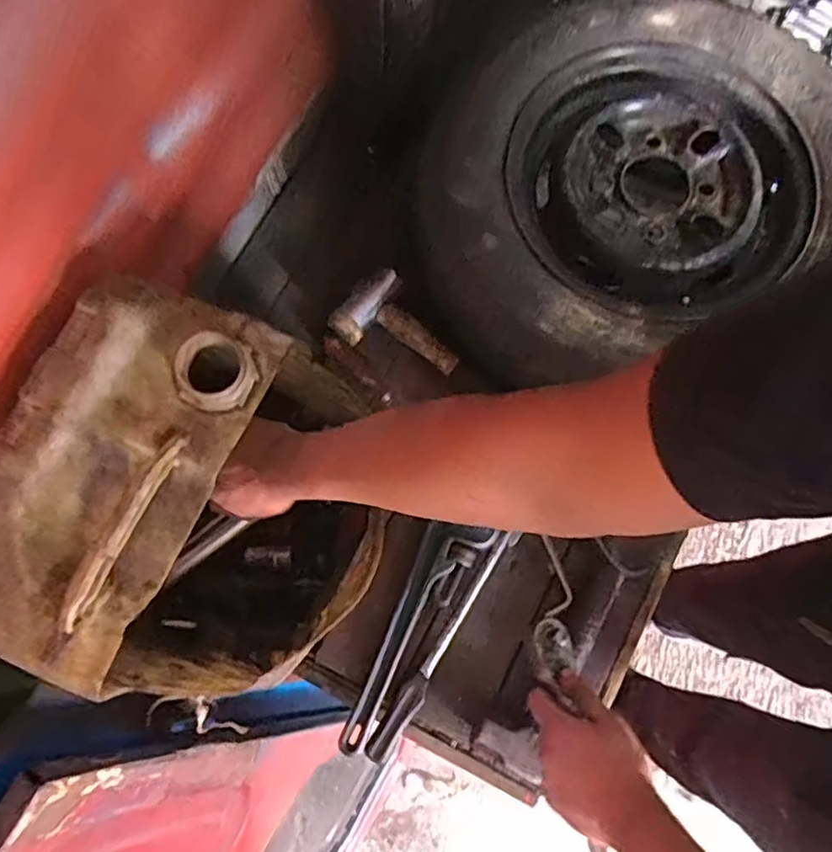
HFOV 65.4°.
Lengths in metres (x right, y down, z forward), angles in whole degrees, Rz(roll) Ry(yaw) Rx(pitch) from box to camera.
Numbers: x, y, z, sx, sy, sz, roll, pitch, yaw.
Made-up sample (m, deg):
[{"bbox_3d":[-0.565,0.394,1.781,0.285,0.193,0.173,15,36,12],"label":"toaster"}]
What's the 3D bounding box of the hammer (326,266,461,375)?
[{"bbox_3d":[-0.015,-0.120,0.765,0.154,0.030,0.095,30,77,10],"label":"hammer"}]

